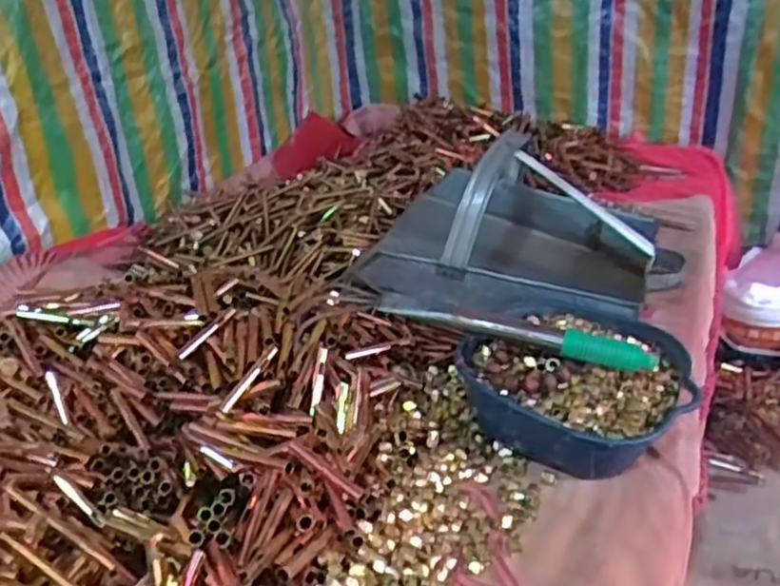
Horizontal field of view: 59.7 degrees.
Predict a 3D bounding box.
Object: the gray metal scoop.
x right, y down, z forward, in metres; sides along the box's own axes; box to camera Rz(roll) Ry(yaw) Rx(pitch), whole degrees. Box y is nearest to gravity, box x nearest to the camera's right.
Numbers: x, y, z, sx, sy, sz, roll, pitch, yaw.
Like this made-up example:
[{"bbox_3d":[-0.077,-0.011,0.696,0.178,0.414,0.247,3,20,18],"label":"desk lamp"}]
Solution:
[{"bbox_3d":[0.188,-0.087,0.963,0.400,0.241,0.352,8,29,24],"label":"gray metal scoop"}]

